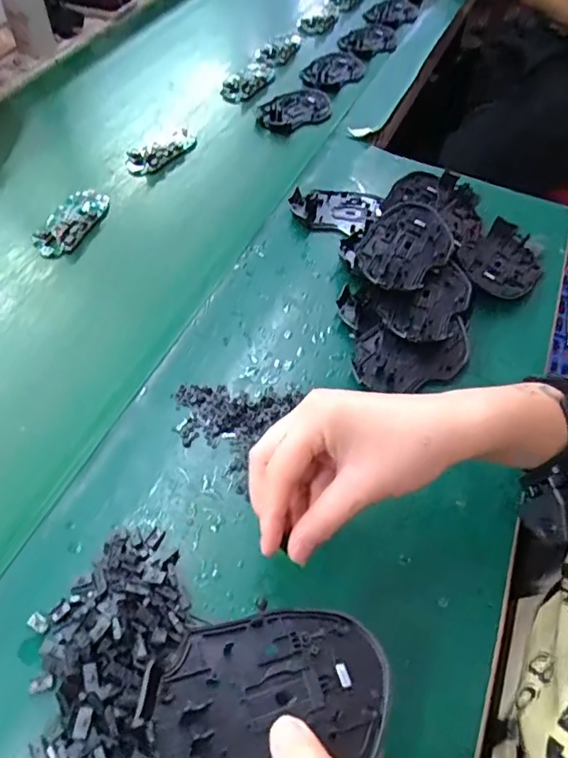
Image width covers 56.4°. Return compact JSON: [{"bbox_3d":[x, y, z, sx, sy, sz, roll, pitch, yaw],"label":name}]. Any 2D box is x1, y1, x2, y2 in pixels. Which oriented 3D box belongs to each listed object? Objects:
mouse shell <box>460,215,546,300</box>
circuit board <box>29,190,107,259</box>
[{"bbox_3d":[0.215,-0.117,0.521,0.072,0.018,0.116,36,60,22],"label":"mouse shell"},{"bbox_3d":[-0.215,-0.159,0.534,0.048,0.014,0.102,16,54,9],"label":"circuit board"}]

